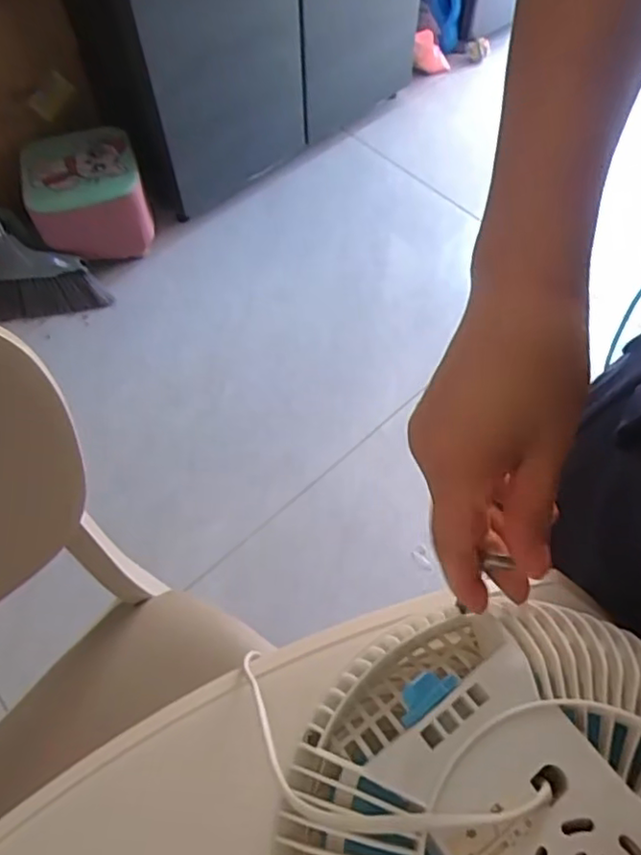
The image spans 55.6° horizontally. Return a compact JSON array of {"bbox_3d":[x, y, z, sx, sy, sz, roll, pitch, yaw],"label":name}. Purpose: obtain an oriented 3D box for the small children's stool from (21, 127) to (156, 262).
[{"bbox_3d":[-0.554,-0.569,1.462,0.254,0.171,0.280,-16,62,-7],"label":"small children's stool"}]

